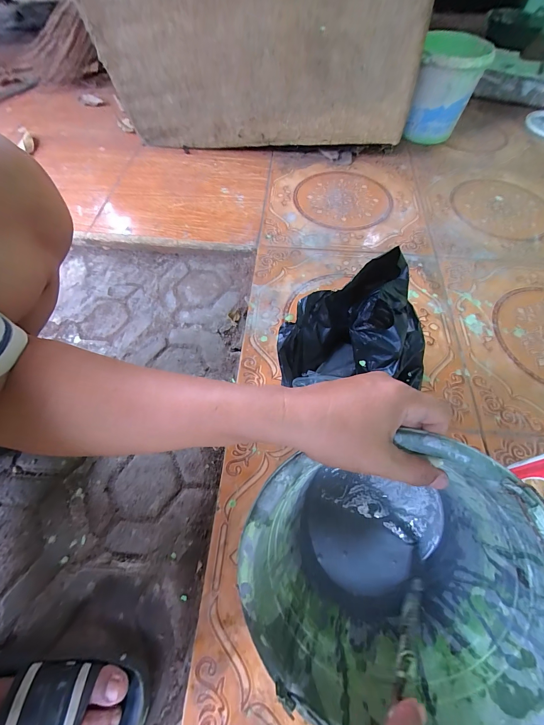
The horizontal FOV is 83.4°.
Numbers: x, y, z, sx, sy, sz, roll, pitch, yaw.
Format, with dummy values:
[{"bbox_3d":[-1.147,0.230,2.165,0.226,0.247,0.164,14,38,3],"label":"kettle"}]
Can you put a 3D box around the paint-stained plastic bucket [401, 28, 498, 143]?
[{"bbox_3d":[0.484,-0.766,0.871,0.160,0.218,0.177,20,62,10],"label":"paint-stained plastic bucket"}]

